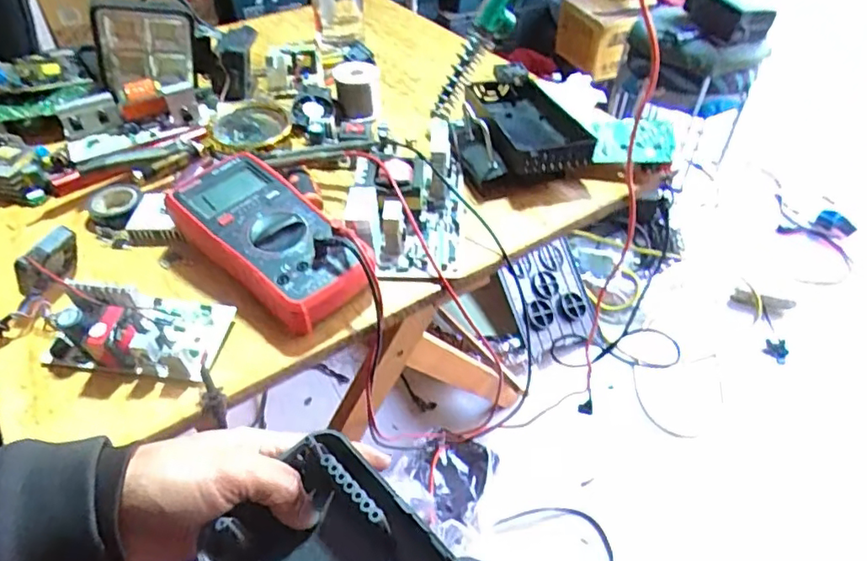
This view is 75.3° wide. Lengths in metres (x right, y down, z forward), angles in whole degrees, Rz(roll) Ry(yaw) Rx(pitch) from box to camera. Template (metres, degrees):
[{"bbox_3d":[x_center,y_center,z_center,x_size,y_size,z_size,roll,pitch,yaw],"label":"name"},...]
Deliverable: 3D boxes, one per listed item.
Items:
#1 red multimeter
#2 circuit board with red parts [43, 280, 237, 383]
[{"bbox_3d":[-0.135,-0.036,0.469,0.185,0.054,0.088,31,53,28],"label":"red multimeter"},{"bbox_3d":[-0.221,0.033,0.417,0.123,0.040,0.067,5,45,5],"label":"circuit board with red parts"}]

